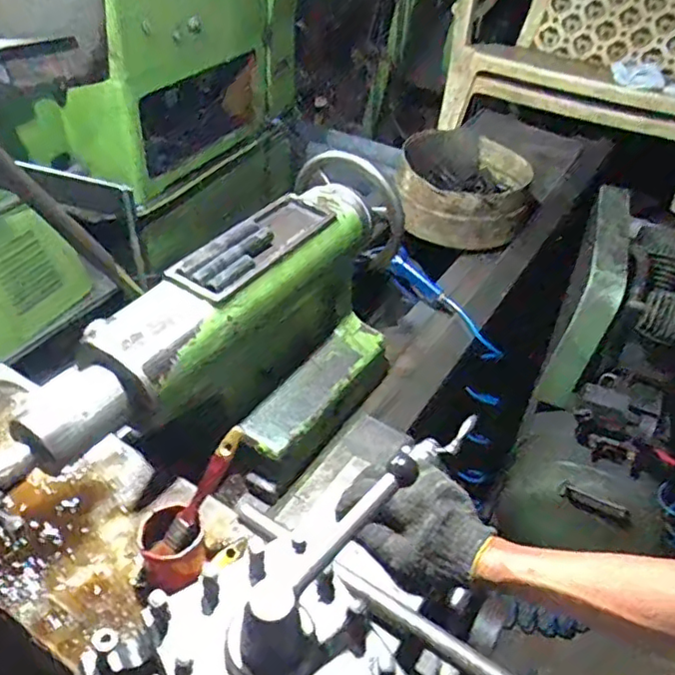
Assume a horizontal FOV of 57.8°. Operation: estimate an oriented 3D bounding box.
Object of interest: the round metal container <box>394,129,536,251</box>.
[{"bbox_3d":[0.282,-0.336,1.376,0.287,0.141,0.326,11,41,6],"label":"round metal container"}]

